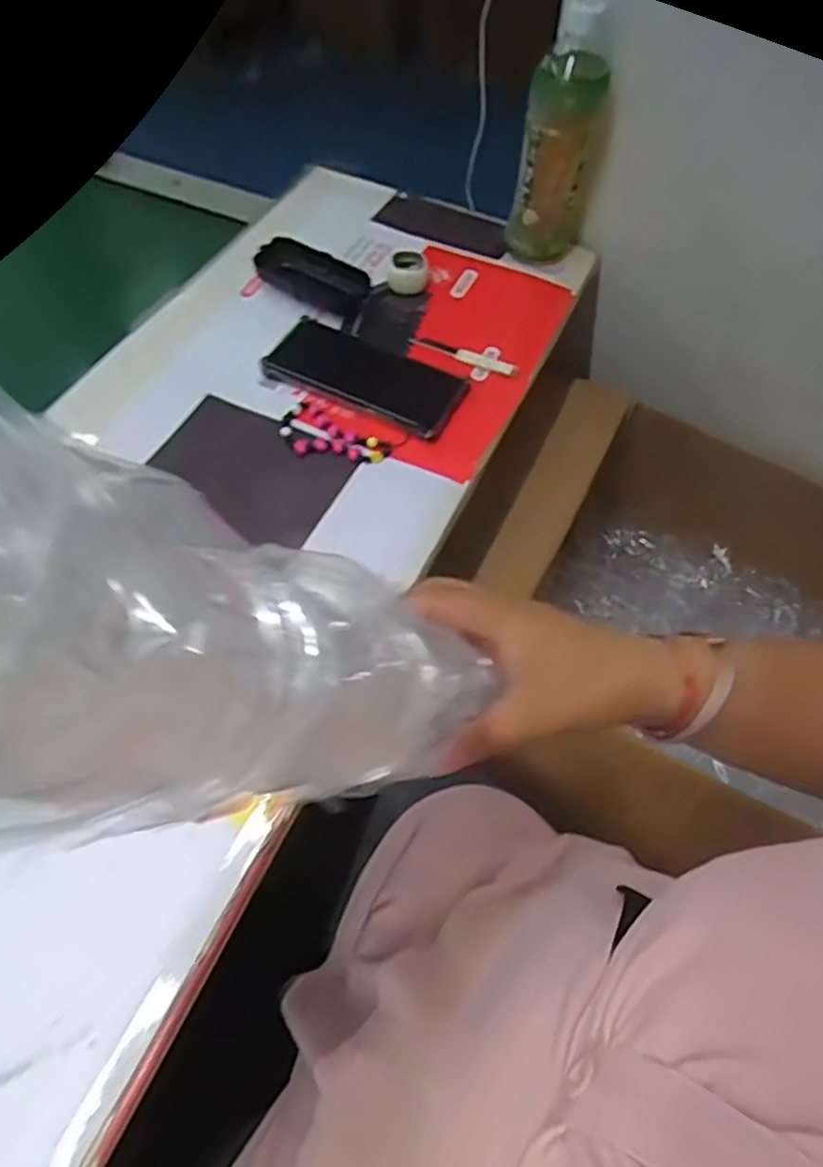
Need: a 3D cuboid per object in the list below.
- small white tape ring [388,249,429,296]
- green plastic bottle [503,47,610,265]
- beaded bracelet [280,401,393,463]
[{"bbox_3d":[-0.003,-0.294,0.644,0.037,0.028,0.034,2,57,-3],"label":"small white tape ring"},{"bbox_3d":[0.131,-0.374,0.618,0.070,0.167,0.061,13,57,5],"label":"green plastic bottle"},{"bbox_3d":[-0.065,-0.116,0.543,0.087,0.012,0.050,28,60,14],"label":"beaded bracelet"}]

